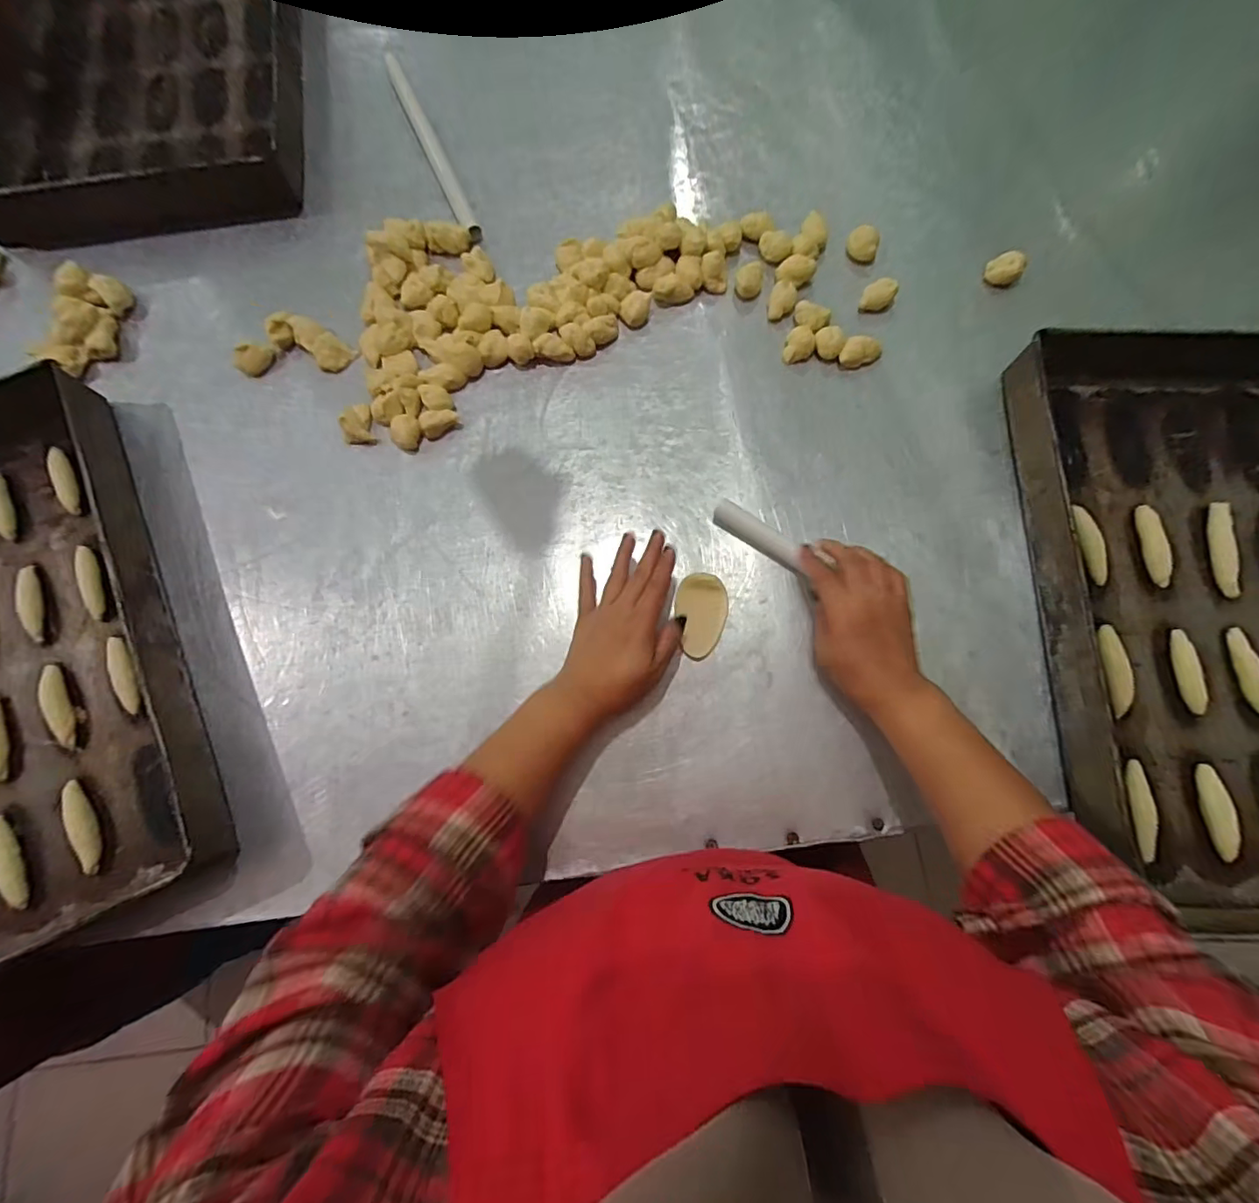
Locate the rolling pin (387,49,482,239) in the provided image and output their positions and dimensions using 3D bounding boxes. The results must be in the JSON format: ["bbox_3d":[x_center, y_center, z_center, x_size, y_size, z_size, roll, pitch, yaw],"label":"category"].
[{"bbox_3d":[-0.227,-0.525,0.634,0.019,0.018,0.281,-24,76,-5],"label":"rolling pin"}]

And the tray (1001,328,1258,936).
[{"bbox_3d":[0.545,0.005,0.463,0.372,0.058,0.498,0,75,2],"label":"tray"}]

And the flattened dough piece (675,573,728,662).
[{"bbox_3d":[0.068,0.013,0.508,0.046,0.009,0.077,-4,75,0],"label":"flattened dough piece"}]

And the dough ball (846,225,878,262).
[{"bbox_3d":[0.251,-0.385,0.592,0.031,0.022,0.036,20,77,6],"label":"dough ball"}]

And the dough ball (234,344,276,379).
[{"bbox_3d":[-0.394,-0.256,0.573,0.022,0.026,0.036,40,80,11],"label":"dough ball"}]

